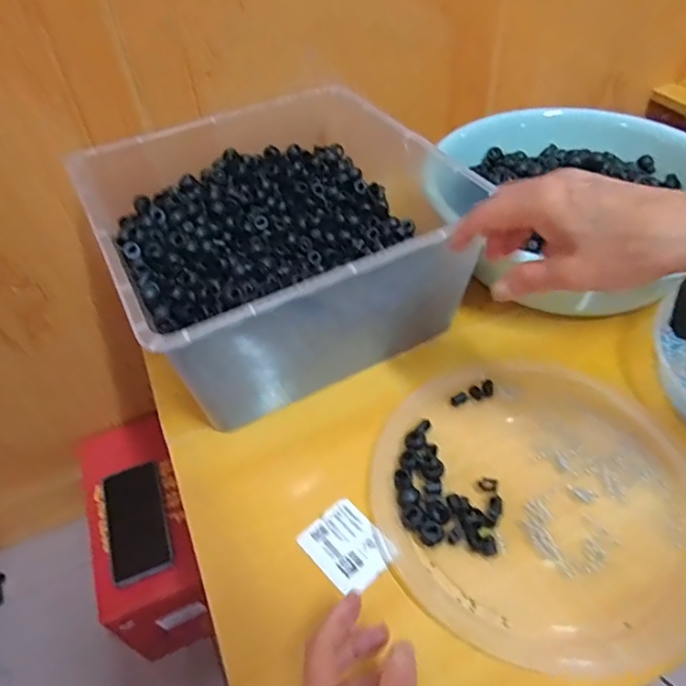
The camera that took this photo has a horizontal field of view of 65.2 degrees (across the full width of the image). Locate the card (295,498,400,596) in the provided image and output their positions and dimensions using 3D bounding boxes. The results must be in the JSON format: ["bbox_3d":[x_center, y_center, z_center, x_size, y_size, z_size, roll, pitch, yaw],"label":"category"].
[{"bbox_3d":[0.003,0.146,0.387,0.048,0.005,0.060,-34,53,-25],"label":"card"}]

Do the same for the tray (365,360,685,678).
[{"bbox_3d":[0.143,0.109,0.404,0.237,0.013,0.235,-2,47,2],"label":"tray"}]

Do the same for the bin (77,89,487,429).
[{"bbox_3d":[-0.065,-0.106,0.523,0.293,0.141,0.311,-24,49,-17],"label":"bin"}]

